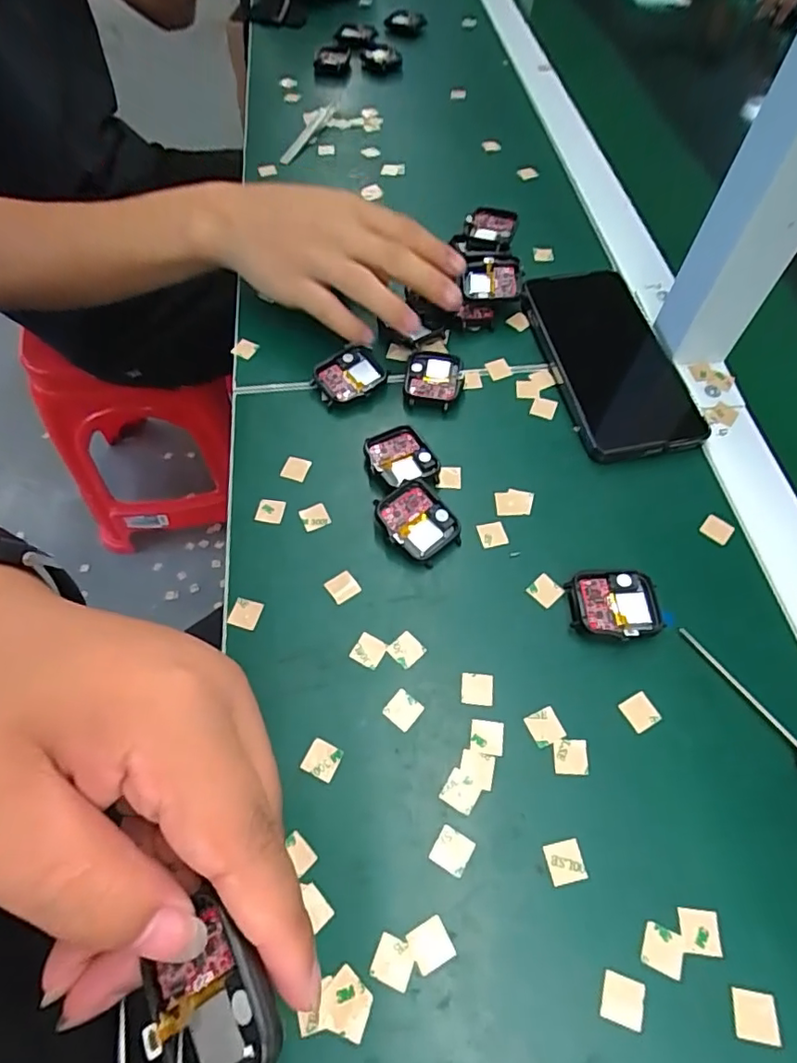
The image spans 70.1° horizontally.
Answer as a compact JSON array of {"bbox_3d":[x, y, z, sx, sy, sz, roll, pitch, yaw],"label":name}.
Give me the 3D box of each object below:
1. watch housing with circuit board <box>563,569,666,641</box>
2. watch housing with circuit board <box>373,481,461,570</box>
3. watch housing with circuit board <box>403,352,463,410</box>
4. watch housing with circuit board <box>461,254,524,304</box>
[{"bbox_3d":[0.114,0.040,0.301,0.045,0.011,0.037,-2,59,0],"label":"watch housing with circuit board"},{"bbox_3d":[0.010,-0.005,0.322,0.036,0.007,0.047,-38,81,-21],"label":"watch housing with circuit board"},{"bbox_3d":[0.023,-0.102,0.385,0.037,0.012,0.042,8,60,5],"label":"watch housing with circuit board"},{"bbox_3d":[0.069,-0.184,0.414,0.045,0.011,0.039,-3,73,-2],"label":"watch housing with circuit board"}]

